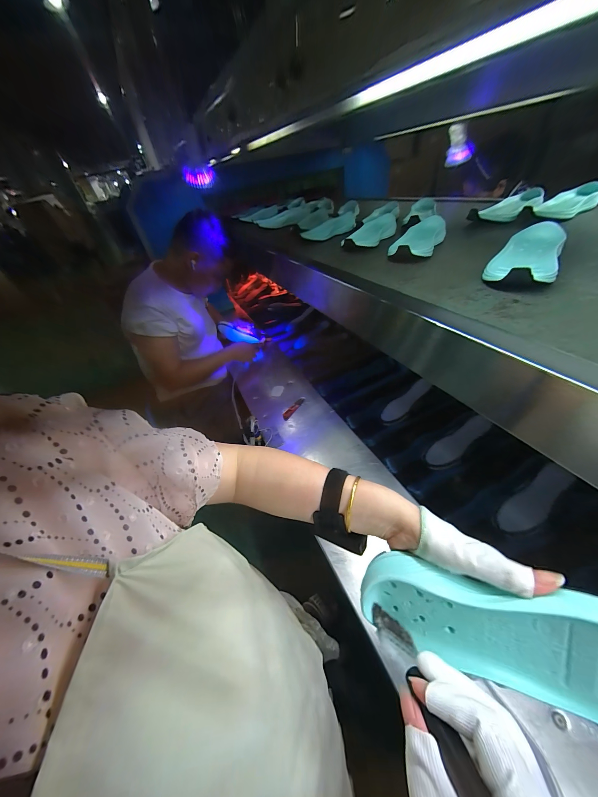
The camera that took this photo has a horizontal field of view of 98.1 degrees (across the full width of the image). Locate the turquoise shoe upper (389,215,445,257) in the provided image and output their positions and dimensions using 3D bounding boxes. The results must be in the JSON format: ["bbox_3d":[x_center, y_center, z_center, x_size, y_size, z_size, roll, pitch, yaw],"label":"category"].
[{"bbox_3d":[0.276,-0.362,0.598,0.094,0.041,0.225,23,54,24],"label":"turquoise shoe upper"}]

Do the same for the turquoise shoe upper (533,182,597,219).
[{"bbox_3d":[0.660,-0.484,0.636,0.103,0.050,0.182,34,60,31],"label":"turquoise shoe upper"}]

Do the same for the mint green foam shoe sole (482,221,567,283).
[{"bbox_3d":[0.373,-0.233,0.429,0.089,0.047,0.220,26,56,26],"label":"mint green foam shoe sole"}]

